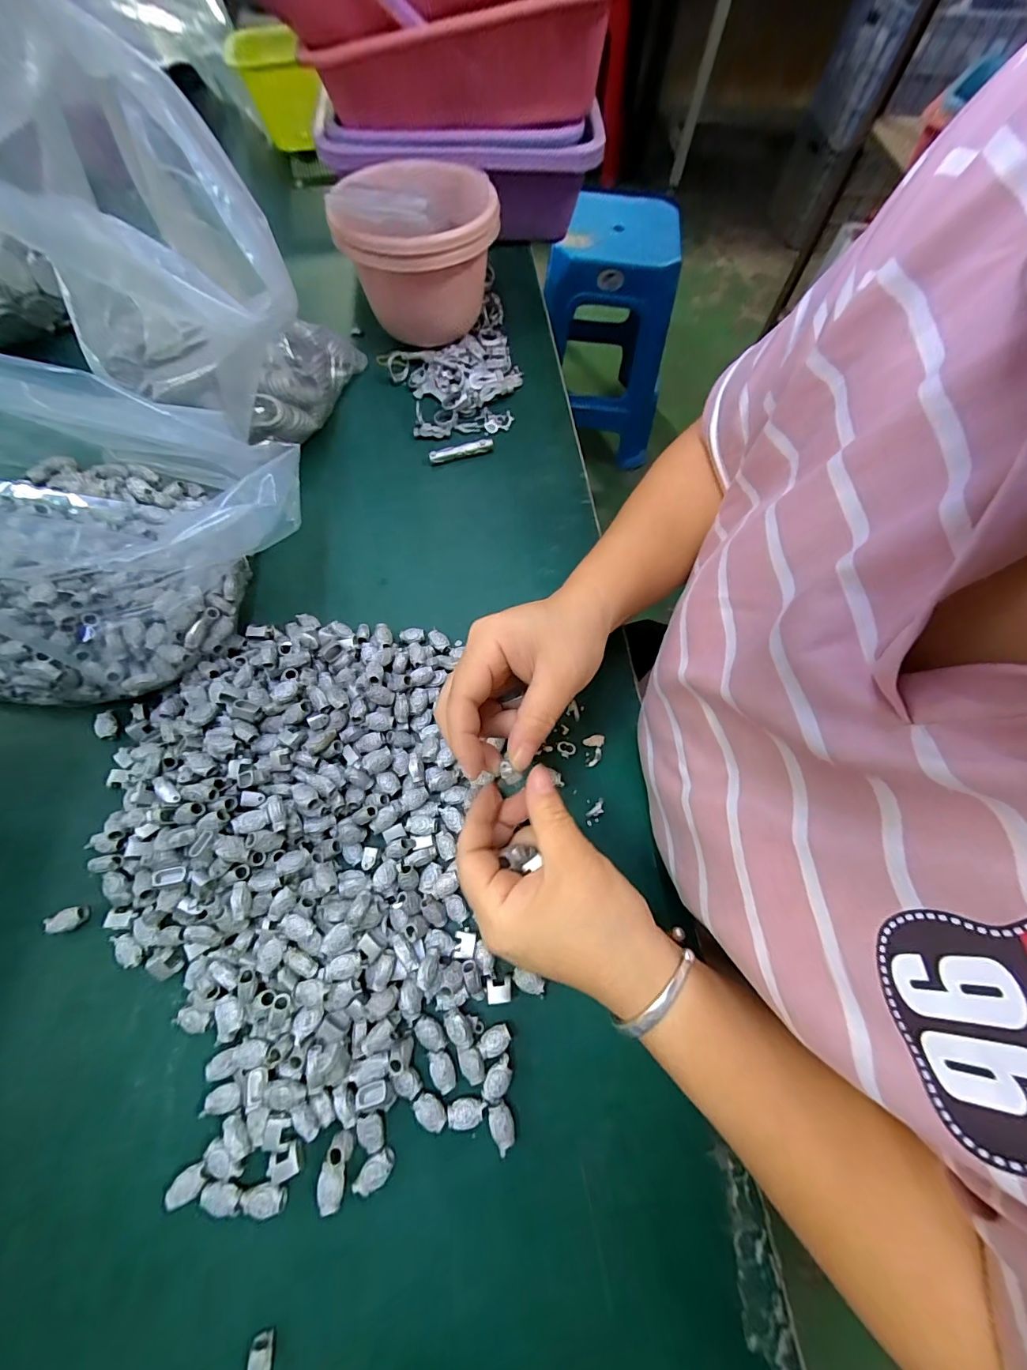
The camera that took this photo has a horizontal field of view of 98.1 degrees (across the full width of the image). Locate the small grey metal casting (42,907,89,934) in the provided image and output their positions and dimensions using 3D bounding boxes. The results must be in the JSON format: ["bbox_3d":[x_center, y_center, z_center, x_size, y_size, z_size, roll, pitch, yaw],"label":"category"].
[{"bbox_3d":[-0.271,0.142,0.270,0.022,0.008,0.012,-12,69,-7],"label":"small grey metal casting"}]

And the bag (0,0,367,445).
[{"bbox_3d":[-0.230,-0.279,0.328,0.174,0.205,0.164,-3,69,-3],"label":"bag"}]

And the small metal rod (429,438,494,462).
[{"bbox_3d":[-0.048,-0.217,0.412,0.059,0.011,0.007,-14,70,-8],"label":"small metal rod"}]

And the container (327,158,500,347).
[{"bbox_3d":[-0.081,-0.404,0.420,0.134,0.111,0.138,3,68,-1],"label":"container"}]

